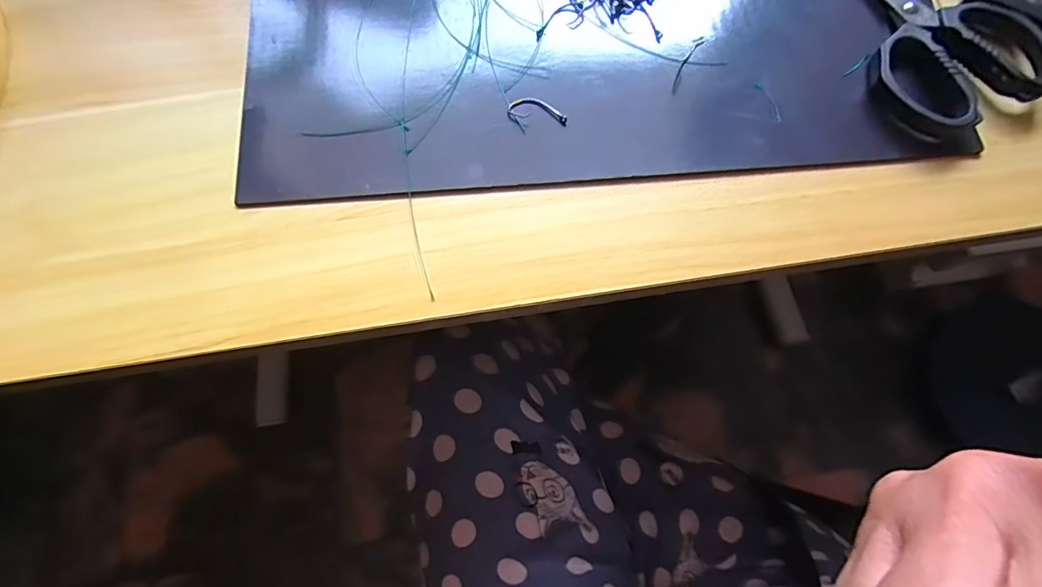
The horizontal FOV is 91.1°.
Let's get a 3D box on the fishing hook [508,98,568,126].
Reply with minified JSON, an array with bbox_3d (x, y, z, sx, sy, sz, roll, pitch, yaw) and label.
[{"bbox_3d":[0.008,-0.077,0.214,0.025,0.004,0.009,12,73,5],"label":"fishing hook"}]

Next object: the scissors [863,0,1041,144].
[{"bbox_3d":[0.169,-0.113,0.216,0.068,0.012,0.097,-25,74,-6],"label":"scissors"}]

